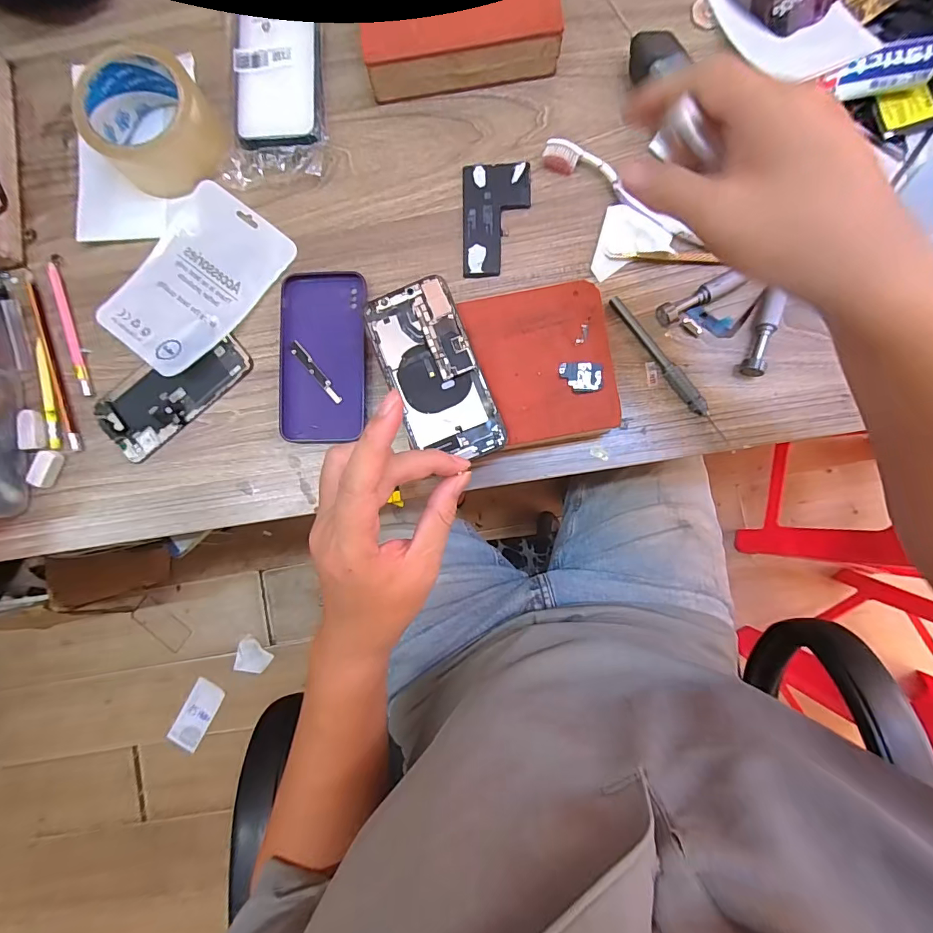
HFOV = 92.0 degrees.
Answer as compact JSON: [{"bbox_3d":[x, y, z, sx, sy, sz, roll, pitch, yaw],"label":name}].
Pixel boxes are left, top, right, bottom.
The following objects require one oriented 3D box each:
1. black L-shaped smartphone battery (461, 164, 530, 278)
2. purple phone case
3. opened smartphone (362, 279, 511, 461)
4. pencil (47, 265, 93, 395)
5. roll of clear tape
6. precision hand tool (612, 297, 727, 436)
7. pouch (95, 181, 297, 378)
[{"bbox_3d":[0.026,-0.211,0.385,0.057,0.006,0.096,-1,88,3],"label":"black L-shaped smartphone battery"},{"bbox_3d":[-0.122,-0.095,0.384,0.072,0.010,0.146,-2,88,3],"label":"purple phone case"},{"bbox_3d":[-0.024,-0.070,0.340,0.068,0.007,0.137,-22,87,3],"label":"opened smartphone"},{"bbox_3d":[-0.352,-0.120,0.399,0.011,0.004,0.123,-18,87,3],"label":"pencil"},{"bbox_3d":[-0.264,-0.292,0.377,0.090,0.050,0.099,0,88,3],"label":"roll of clear tape"},{"bbox_3d":[0.163,-0.081,0.368,0.012,0.013,0.140,-36,87,2],"label":"precision hand tool"},{"bbox_3d":[-0.236,-0.163,0.390,0.107,0.018,0.159,40,91,4],"label":"pouch"}]

